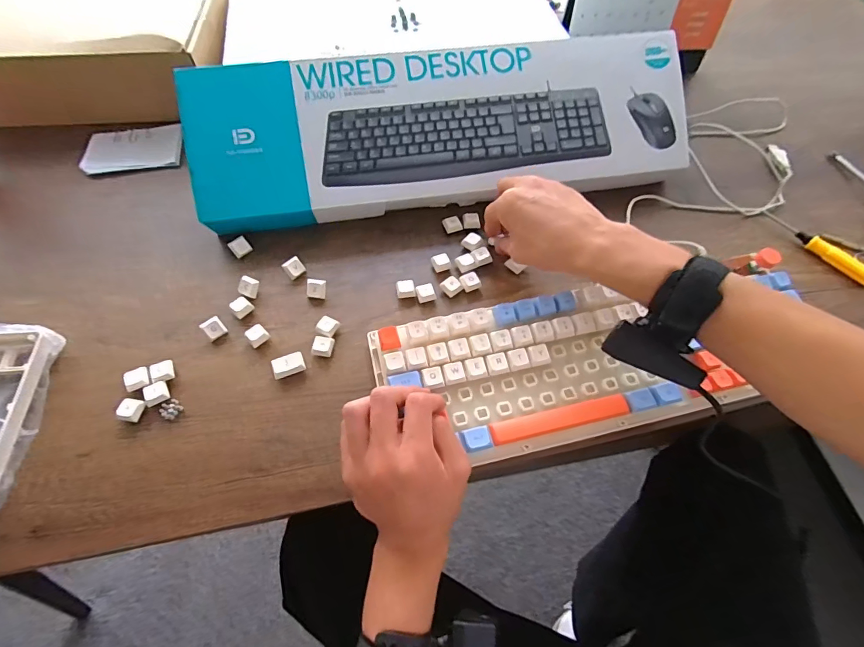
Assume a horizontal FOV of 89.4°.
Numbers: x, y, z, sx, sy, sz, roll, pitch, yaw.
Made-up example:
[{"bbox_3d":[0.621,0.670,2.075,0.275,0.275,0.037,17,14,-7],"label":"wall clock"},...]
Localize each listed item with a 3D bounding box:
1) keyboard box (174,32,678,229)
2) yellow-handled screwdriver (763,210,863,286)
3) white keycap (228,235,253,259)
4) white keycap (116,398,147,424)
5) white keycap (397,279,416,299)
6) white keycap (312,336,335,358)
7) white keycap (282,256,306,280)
[{"bbox_3d":[0.018,-0.209,0.475,0.530,0.046,0.165,-10,93,-6],"label":"keyboard box"},{"bbox_3d":[0.420,-0.085,0.473,0.017,0.019,0.123,-31,65,-18],"label":"yellow-handled screwdriver"},{"bbox_3d":[-0.199,-0.080,0.455,0.015,0.012,0.019,41,67,20],"label":"white keycap"},{"bbox_3d":[-0.250,0.072,0.362,0.017,0.007,0.018,7,60,3],"label":"white keycap"},{"bbox_3d":[-0.026,-0.035,0.433,0.018,0.010,0.018,-4,60,-4],"label":"white keycap"},{"bbox_3d":[-0.099,0.021,0.398,0.018,0.010,0.019,5,60,2],"label":"white keycap"},{"bbox_3d":[-0.139,-0.057,0.443,0.016,0.015,0.020,39,66,19],"label":"white keycap"}]

